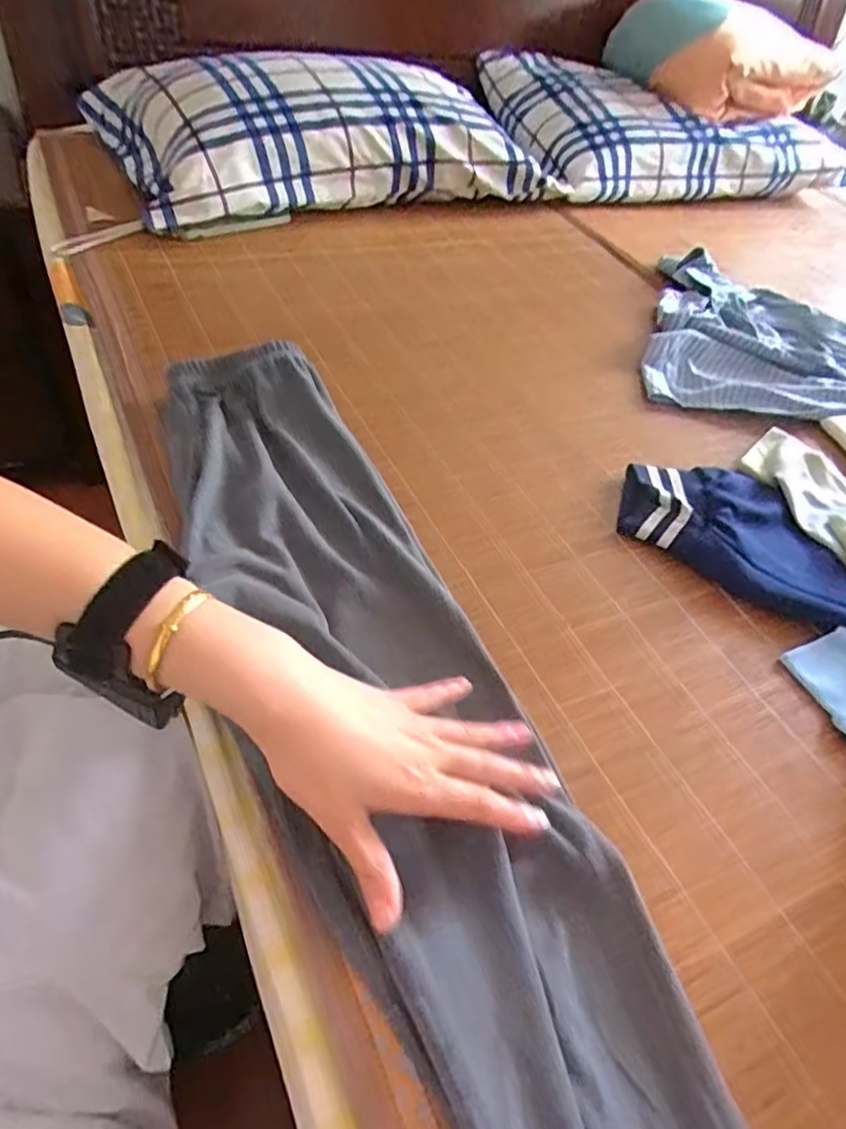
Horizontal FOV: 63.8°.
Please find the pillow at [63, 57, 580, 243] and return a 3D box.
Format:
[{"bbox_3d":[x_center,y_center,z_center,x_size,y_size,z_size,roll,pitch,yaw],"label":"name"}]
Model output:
[{"bbox_3d":[-0.128,-0.637,0.997,0.579,0.153,0.306,-24,54,-25],"label":"pillow"}]

